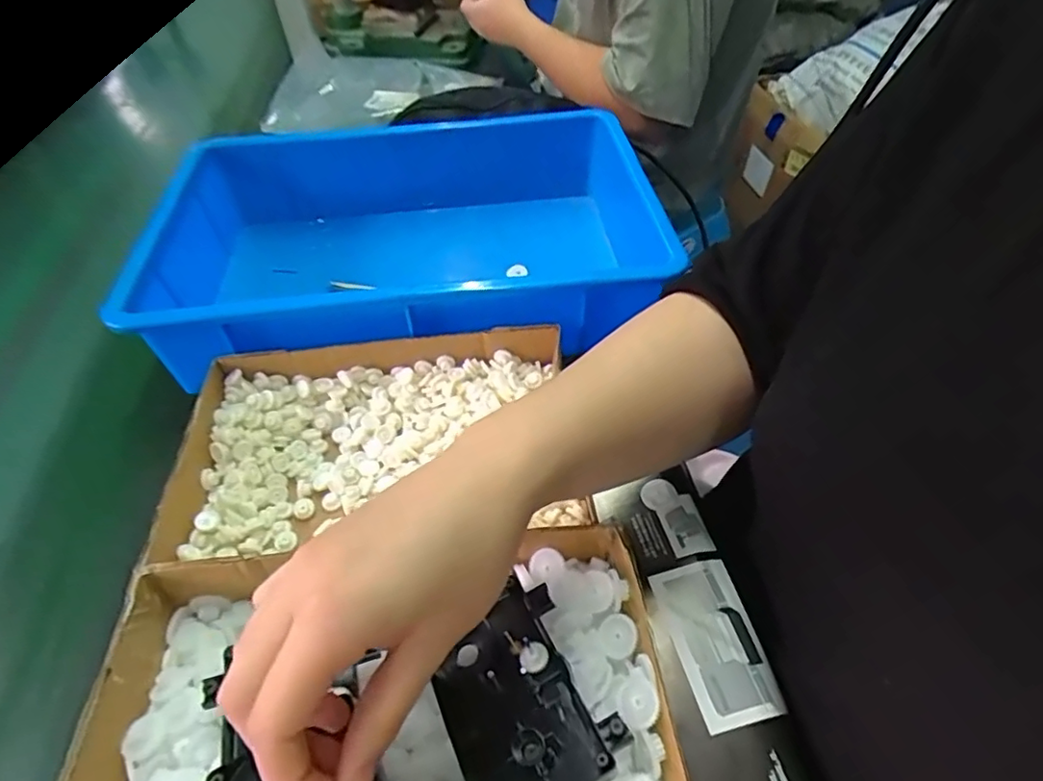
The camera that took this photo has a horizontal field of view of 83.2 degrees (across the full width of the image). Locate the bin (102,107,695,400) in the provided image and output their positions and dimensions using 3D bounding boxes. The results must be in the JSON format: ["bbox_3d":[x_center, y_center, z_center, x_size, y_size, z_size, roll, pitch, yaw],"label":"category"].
[{"bbox_3d":[-0.096,-0.123,0.550,0.423,0.142,0.262,-8,48,-4],"label":"bin"}]

